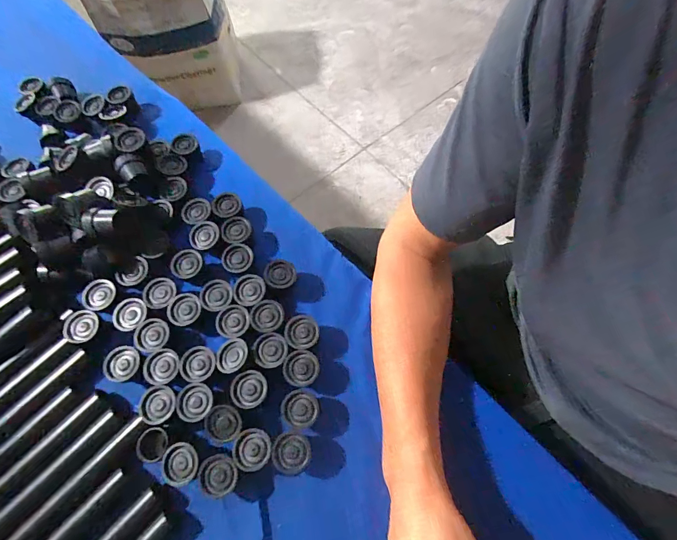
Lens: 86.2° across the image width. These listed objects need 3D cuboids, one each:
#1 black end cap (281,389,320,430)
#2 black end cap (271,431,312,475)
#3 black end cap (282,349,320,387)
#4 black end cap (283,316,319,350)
[{"bbox_3d":[-0.036,0.136,0.354,0.035,0.031,0.033,-1,67,2],"label":"black end cap"},{"bbox_3d":[-0.042,0.171,0.341,0.033,0.029,0.033,-1,67,2],"label":"black end cap"},{"bbox_3d":[-0.037,0.102,0.370,0.035,0.026,0.034,-1,67,2],"label":"black end cap"},{"bbox_3d":[-0.037,0.068,0.383,0.034,0.028,0.034,-1,67,2],"label":"black end cap"}]

